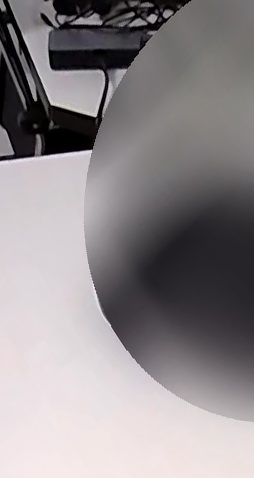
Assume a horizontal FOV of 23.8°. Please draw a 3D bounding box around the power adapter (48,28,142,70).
[{"bbox_3d":[-0.048,-0.251,0.801,0.122,0.042,0.050,-14,40,-17],"label":"power adapter"}]

